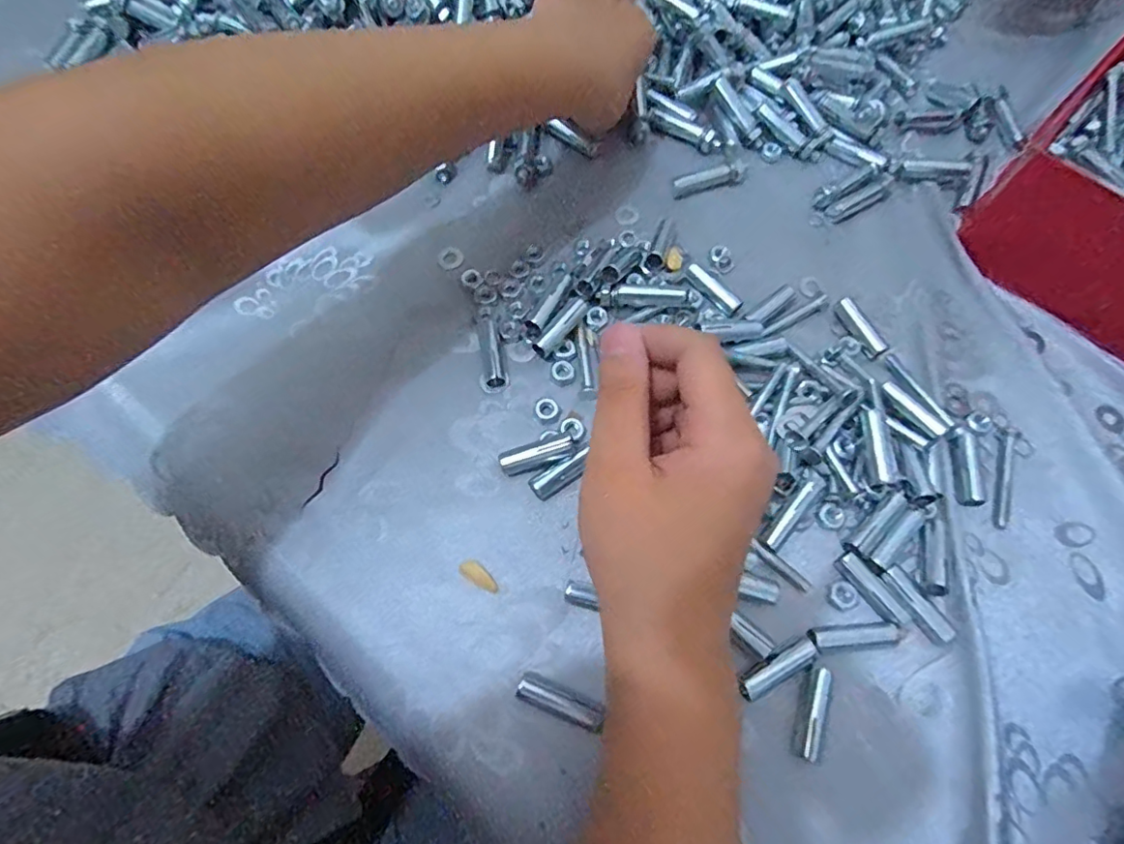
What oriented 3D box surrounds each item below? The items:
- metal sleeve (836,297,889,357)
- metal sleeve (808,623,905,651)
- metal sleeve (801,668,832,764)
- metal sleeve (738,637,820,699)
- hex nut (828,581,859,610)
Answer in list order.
[{"bbox_3d":[0.176,-0.055,0.328,0.008,0.011,0.038,-23,70,-11],"label":"metal sleeve"},{"bbox_3d":[0.139,0.100,0.261,0.047,0.007,0.011,-3,67,-3],"label":"metal sleeve"},{"bbox_3d":[0.112,0.129,0.248,0.008,0.009,0.038,18,68,6],"label":"metal sleeve"},{"bbox_3d":[0.099,0.113,0.254,0.041,0.007,0.010,-27,71,-12],"label":"metal sleeve"},{"bbox_3d":[0.137,0.084,0.270,0.014,0.004,0.012,-11,68,-6],"label":"hex nut"}]

